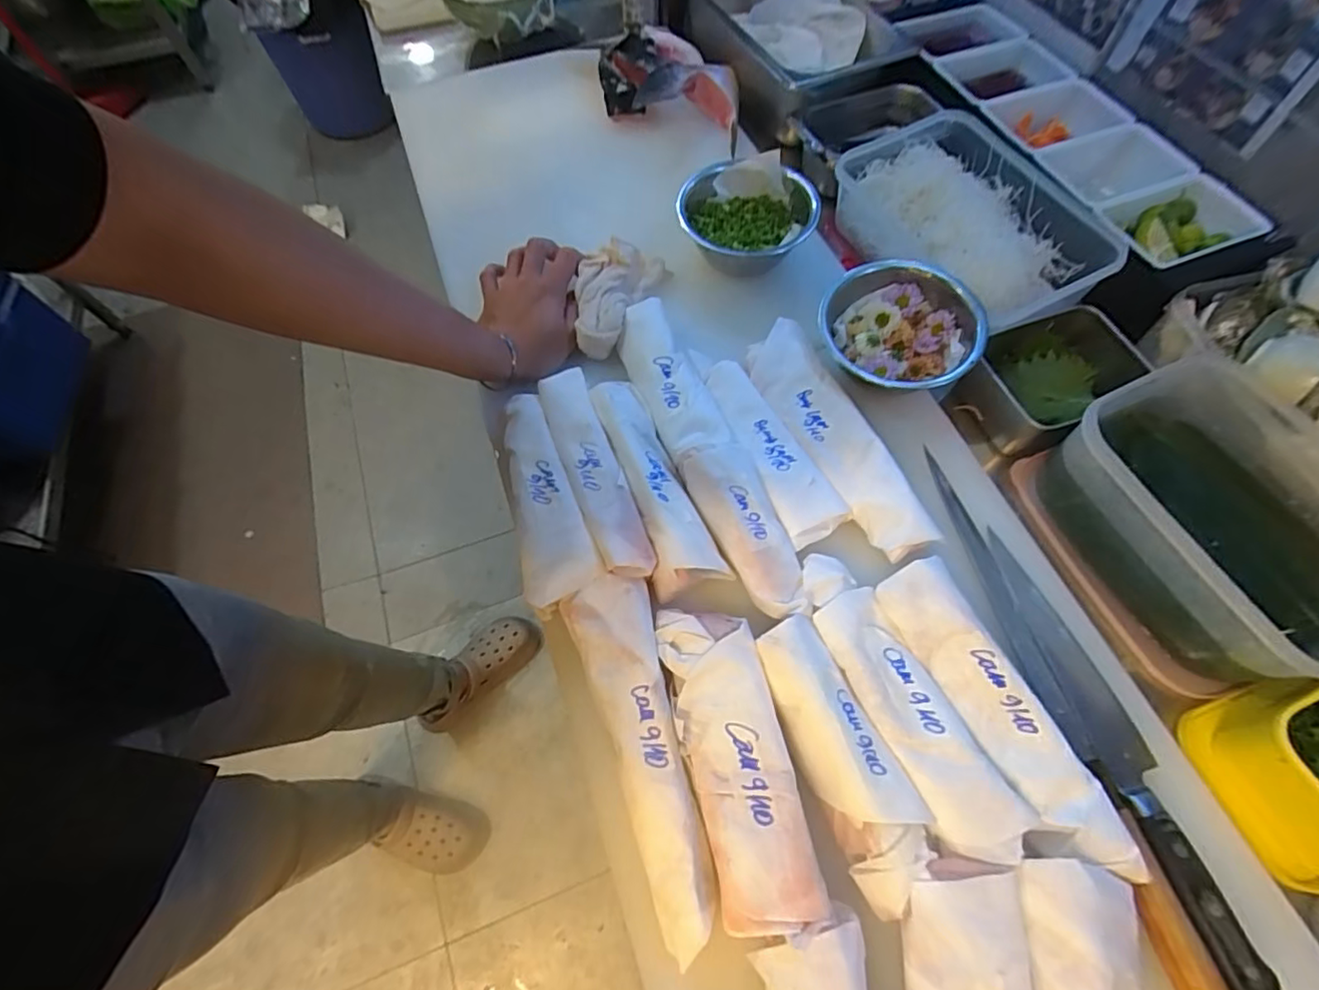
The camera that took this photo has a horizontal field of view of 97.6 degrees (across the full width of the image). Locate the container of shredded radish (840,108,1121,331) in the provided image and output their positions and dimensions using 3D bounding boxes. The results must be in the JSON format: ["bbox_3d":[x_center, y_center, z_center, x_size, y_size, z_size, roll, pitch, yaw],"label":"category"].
[{"bbox_3d":[0.314,-0.273,0.590,0.166,0.065,0.258,-24,66,-10],"label":"container of shredded radish"}]

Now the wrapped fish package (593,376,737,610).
[{"bbox_3d":[-0.007,-0.015,0.466,0.052,0.034,0.188,-19,66,-8],"label":"wrapped fish package"}]

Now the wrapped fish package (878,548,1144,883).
[{"bbox_3d":[0.227,0.144,0.390,0.057,0.032,0.207,-24,66,-10],"label":"wrapped fish package"}]

